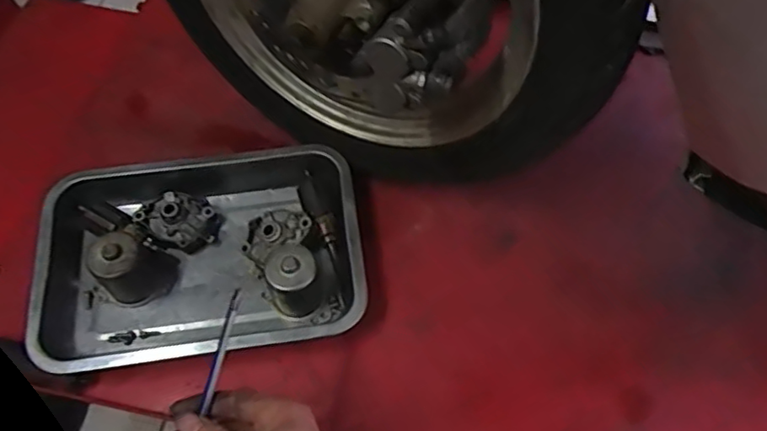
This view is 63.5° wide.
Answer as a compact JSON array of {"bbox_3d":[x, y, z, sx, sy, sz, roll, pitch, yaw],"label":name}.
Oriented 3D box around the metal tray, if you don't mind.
[{"bbox_3d":[-0.180,0.034,0.614,0.309,0.075,0.213,-8,63,-5],"label":"metal tray"}]

